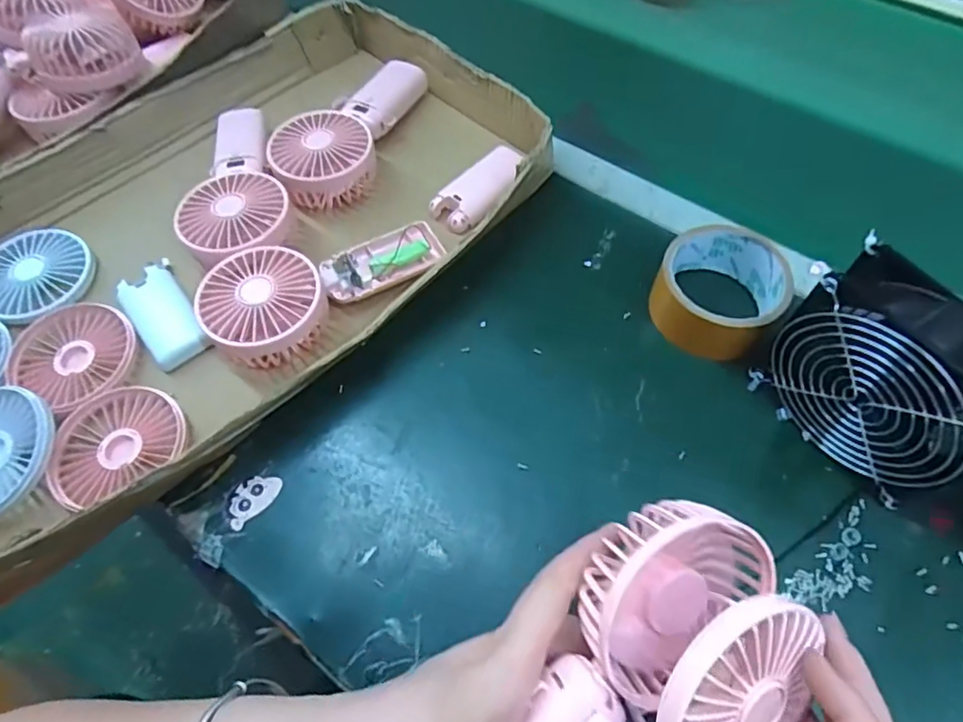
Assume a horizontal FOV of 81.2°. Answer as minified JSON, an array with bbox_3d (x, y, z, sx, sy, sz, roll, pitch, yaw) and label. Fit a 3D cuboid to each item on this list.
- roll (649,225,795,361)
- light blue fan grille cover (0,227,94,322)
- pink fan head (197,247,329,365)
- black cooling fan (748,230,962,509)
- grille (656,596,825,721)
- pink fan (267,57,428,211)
[{"bbox_3d":[0.173,-0.050,0.411,0.087,0.045,0.089,-1,61,3],"label":"roll"},{"bbox_3d":[-0.359,-0.070,0.449,0.081,0.010,0.086,-40,66,-17],"label":"light blue fan grille cover"},{"bbox_3d":[-0.159,-0.039,0.420,0.084,0.048,0.081,-37,66,-15],"label":"pink fan head"},{"bbox_3d":[0.238,0.013,0.335,0.052,0.117,0.116,-31,64,-13],"label":"black cooling fan"},{"bbox_3d":[0.106,0.138,0.230,0.075,0.014,0.084,-6,100,-18],"label":"grille"},{"bbox_3d":[-0.120,-0.213,0.506,0.082,0.034,0.182,16,64,12],"label":"pink fan"}]

